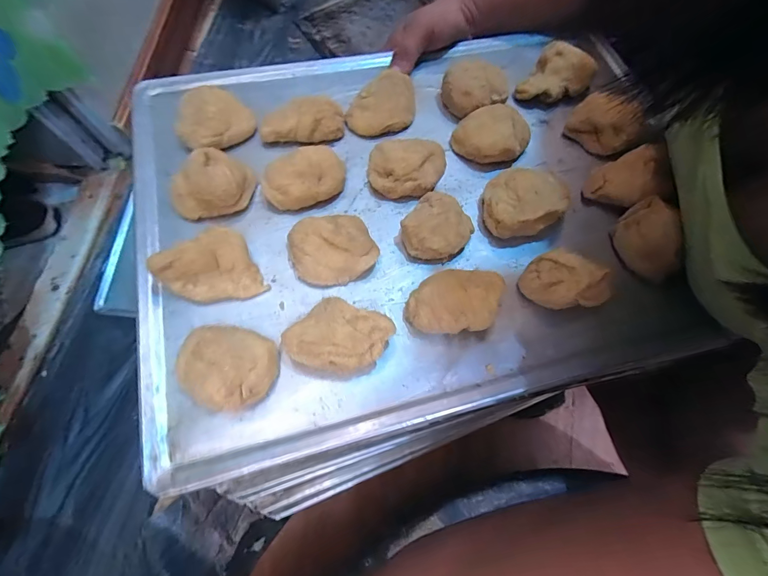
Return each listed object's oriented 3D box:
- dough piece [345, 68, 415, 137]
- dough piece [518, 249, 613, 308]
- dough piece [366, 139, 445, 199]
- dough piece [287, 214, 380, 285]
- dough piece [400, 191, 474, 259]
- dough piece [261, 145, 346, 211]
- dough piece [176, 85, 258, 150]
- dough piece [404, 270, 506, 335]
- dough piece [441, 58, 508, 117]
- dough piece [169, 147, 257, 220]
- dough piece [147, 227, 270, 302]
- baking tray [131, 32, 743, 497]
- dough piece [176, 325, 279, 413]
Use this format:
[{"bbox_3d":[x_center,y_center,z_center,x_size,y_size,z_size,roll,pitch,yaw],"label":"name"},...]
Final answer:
[{"bbox_3d":[-0.001,-0.153,0.313,0.062,0.027,0.038,-30,75,-12],"label":"dough piece"},{"bbox_3d":[0.127,-0.006,0.260,0.059,0.030,0.039,-5,71,-4],"label":"dough piece"},{"bbox_3d":[0.019,-0.096,0.294,0.062,0.021,0.047,-4,71,-4],"label":"dough piece"},{"bbox_3d":[-0.036,-0.028,0.259,0.058,0.025,0.046,-15,72,-7],"label":"dough piece"},{"bbox_3d":[0.038,-0.042,0.271,0.043,0.027,0.048,37,74,10],"label":"dough piece"},{"bbox_3d":[-0.060,-0.082,0.278,0.060,0.025,0.032,-25,74,-10],"label":"dough piece"},{"bbox_3d":[-0.133,-0.130,0.289,0.037,0.034,0.055,37,74,10],"label":"dough piece"},{"bbox_3d":[0.046,0.009,0.249,0.062,0.025,0.041,-3,71,-3],"label":"dough piece"},{"bbox_3d":[0.079,-0.171,0.320,0.048,0.036,0.038,-14,72,-7],"label":"dough piece"},{"bbox_3d":[-0.122,-0.072,0.266,0.041,0.032,0.055,34,73,9],"label":"dough piece"},{"bbox_3d":[-0.115,-0.012,0.243,0.055,0.032,0.047,-28,74,-11],"label":"dough piece"},{"bbox_3d":[0.026,-0.072,0.279,0.402,0.045,0.317,-12,72,-6],"label":"baking tray"},{"bbox_3d":[-0.093,0.045,0.219,0.056,0.026,0.047,25,72,6],"label":"dough piece"}]

